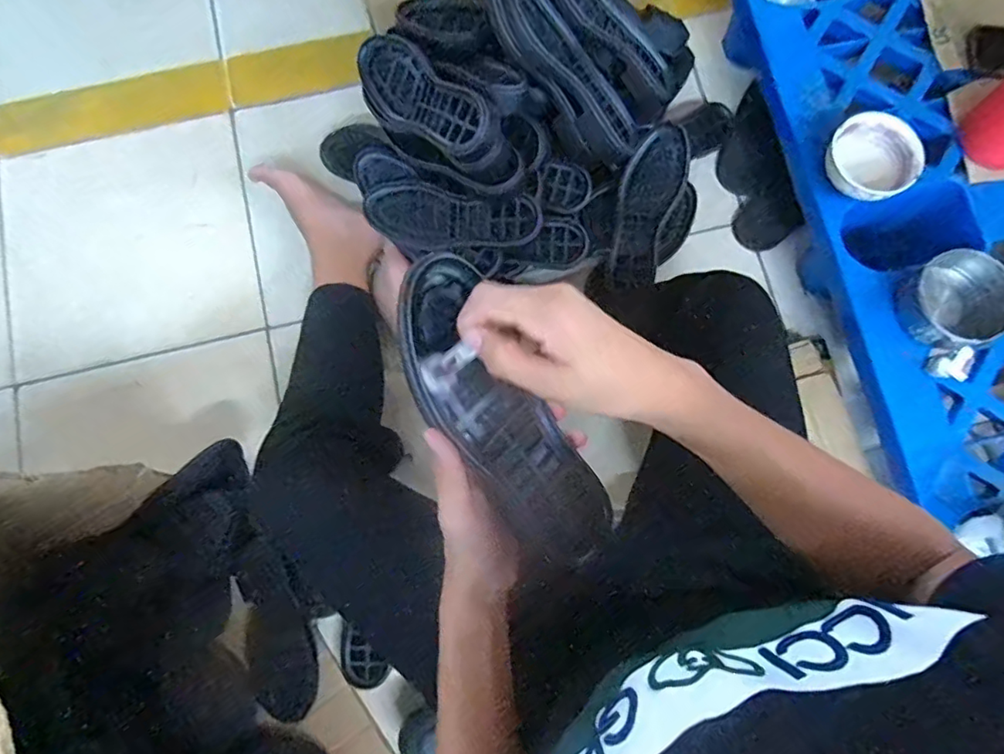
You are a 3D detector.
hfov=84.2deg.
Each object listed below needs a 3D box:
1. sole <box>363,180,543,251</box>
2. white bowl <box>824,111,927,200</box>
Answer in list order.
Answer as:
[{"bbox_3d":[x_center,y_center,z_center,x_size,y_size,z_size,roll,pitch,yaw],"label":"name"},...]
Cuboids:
[{"bbox_3d":[-0.069,-0.228,0.791,0.249,0.040,0.088,5,108,15],"label":"sole"},{"bbox_3d":[0.483,-0.283,0.743,0.111,0.058,0.108,0,79,0],"label":"white bowl"}]

